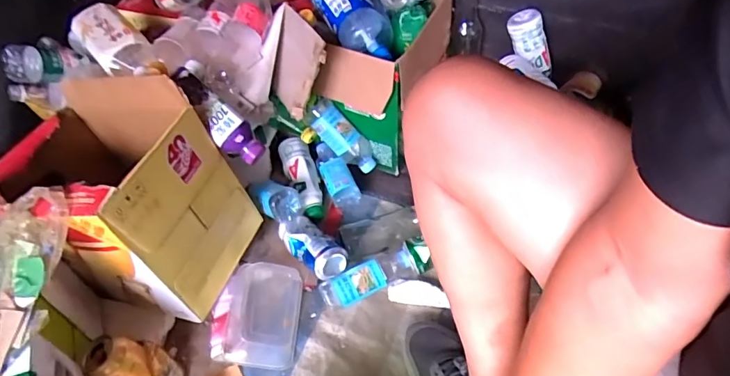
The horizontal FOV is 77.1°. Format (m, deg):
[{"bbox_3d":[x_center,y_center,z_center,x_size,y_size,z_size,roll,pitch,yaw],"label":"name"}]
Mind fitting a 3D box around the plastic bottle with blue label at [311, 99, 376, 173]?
[{"bbox_3d":[-0.043,-0.102,0.923,0.051,0.173,0.055,-14,37,48],"label":"plastic bottle with blue label"}]

